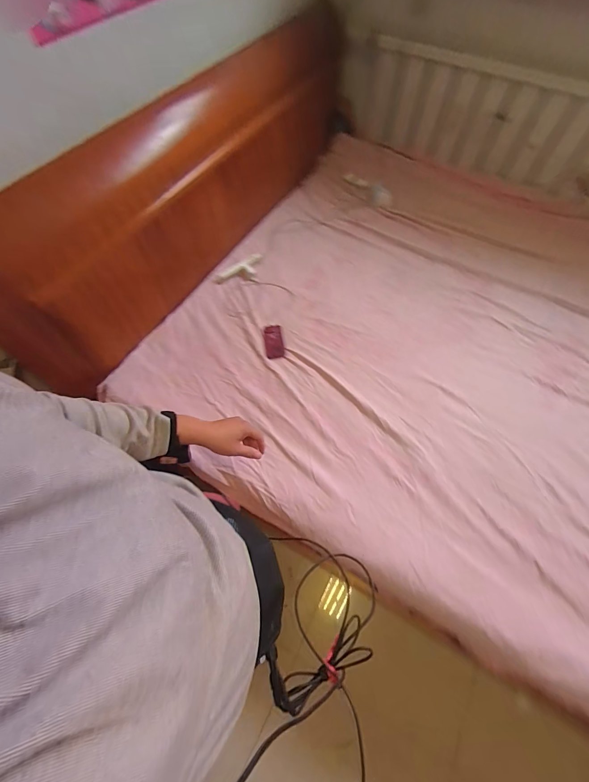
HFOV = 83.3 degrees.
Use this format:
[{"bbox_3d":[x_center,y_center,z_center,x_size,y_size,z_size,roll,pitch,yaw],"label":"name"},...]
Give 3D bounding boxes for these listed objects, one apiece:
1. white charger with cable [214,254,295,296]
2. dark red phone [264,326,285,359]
[{"bbox_3d":[-0.161,-0.510,1.398,0.327,0.034,0.183,7,62,3],"label":"white charger with cable"},{"bbox_3d":[-0.079,-0.188,1.280,0.066,0.012,0.138,-8,62,-5],"label":"dark red phone"}]

